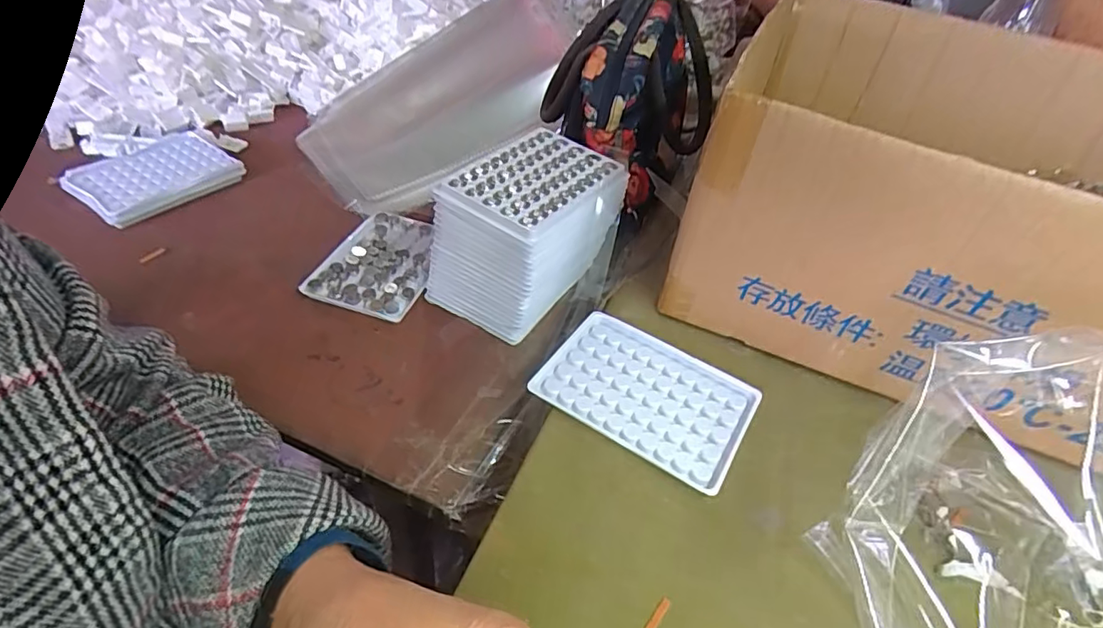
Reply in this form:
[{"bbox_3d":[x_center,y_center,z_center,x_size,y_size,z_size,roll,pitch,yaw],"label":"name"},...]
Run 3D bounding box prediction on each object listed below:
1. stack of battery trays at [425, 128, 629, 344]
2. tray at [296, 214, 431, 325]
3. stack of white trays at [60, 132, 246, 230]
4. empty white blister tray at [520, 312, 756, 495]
[{"bbox_3d":[-0.021,-0.064,0.458,0.106,0.115,0.126,27,47,21],"label":"stack of battery trays"},{"bbox_3d":[-0.146,-0.043,0.504,0.091,0.017,0.120,16,44,11],"label":"tray"},{"bbox_3d":[-0.386,-0.134,0.550,0.103,0.021,0.128,29,48,22],"label":"stack of white trays"},{"bbox_3d":[0.062,0.051,0.371,0.129,0.009,0.090,27,47,20],"label":"empty white blister tray"}]

